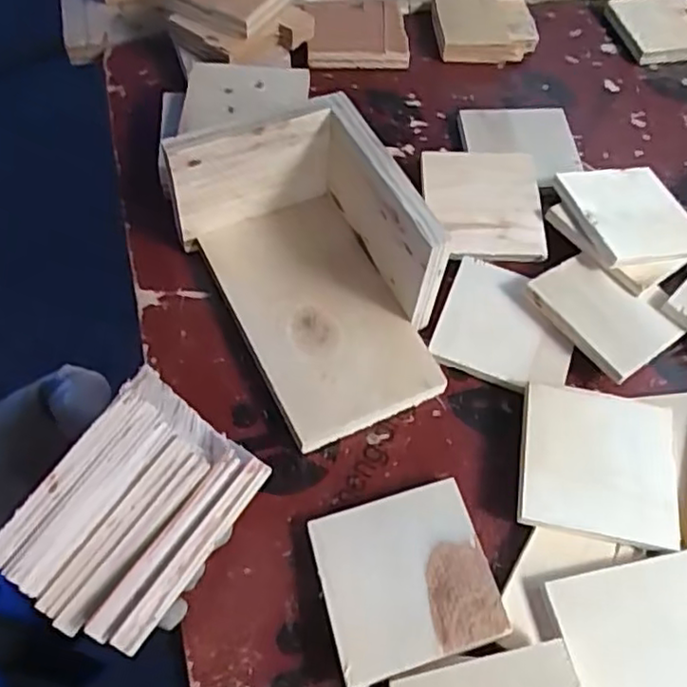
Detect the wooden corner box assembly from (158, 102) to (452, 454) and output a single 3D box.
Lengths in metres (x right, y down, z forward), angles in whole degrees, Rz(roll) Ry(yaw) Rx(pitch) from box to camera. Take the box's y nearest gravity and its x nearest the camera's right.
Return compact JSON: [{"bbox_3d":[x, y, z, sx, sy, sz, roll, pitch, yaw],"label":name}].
[{"bbox_3d":[-0.015,-0.046,0.432,0.128,0.096,0.188,-22,63,-14],"label":"wooden corner box assembly"}]

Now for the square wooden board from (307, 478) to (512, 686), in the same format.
[{"bbox_3d":[0.034,0.126,0.367,0.090,0.006,0.090,-13,56,-9],"label":"square wooden board"}]

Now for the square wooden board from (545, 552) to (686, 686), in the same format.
[{"bbox_3d":[0.163,0.164,0.357,0.092,0.010,0.089,-10,61,-8],"label":"square wooden board"}]

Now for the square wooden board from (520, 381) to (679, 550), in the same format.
[{"bbox_3d":[0.155,0.072,0.410,0.091,0.007,0.091,8,63,3],"label":"square wooden board"}]

